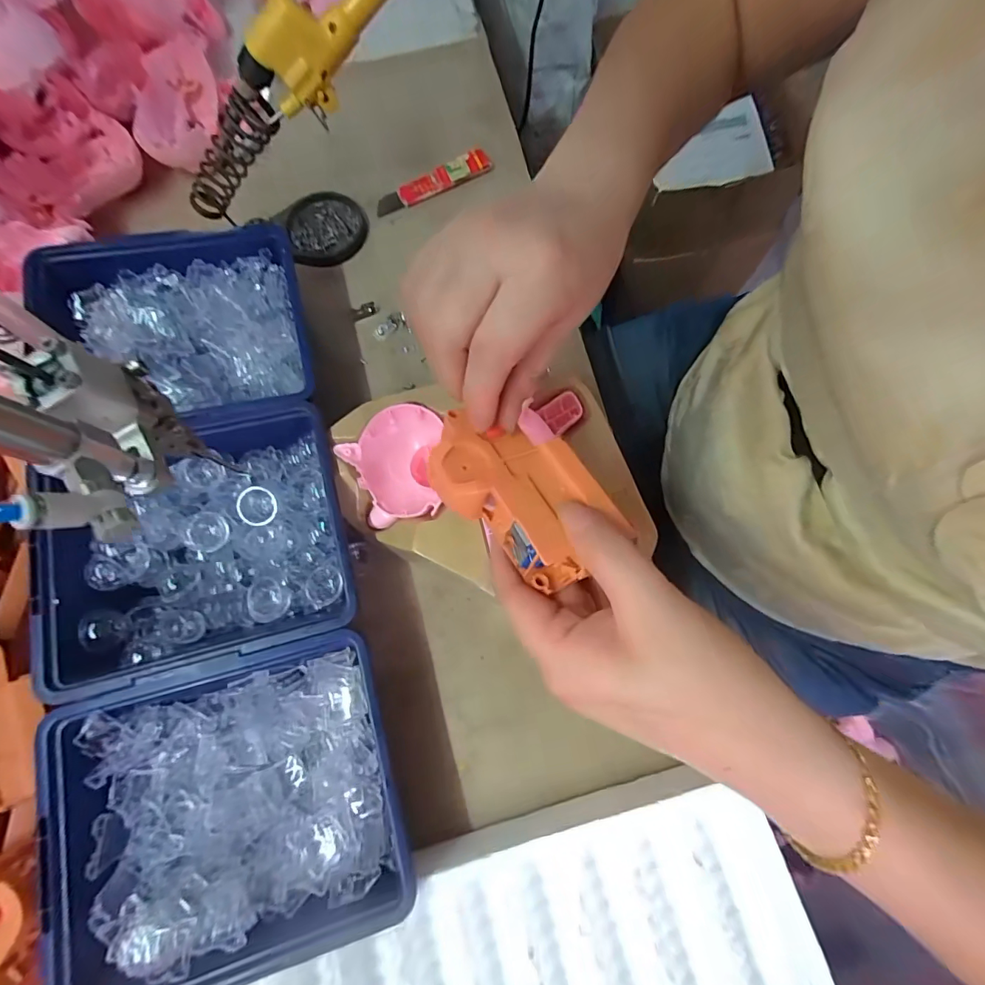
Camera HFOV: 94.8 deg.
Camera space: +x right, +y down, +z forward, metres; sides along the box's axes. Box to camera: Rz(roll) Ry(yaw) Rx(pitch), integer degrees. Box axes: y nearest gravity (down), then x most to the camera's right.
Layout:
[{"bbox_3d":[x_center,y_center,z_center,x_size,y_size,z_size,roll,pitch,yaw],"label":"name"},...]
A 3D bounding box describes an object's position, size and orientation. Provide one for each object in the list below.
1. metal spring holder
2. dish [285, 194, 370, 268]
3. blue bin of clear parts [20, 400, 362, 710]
[{"bbox_3d":[-0.183,-0.234,0.315,0.098,0.029,0.026,-24,72,37],"label":"metal spring holder"},{"bbox_3d":[-0.140,-0.224,0.386,0.064,0.014,0.065,0,76,1],"label":"dish"},{"bbox_3d":[-0.179,0.031,0.280,0.170,0.059,0.143,-15,76,-3],"label":"blue bin of clear parts"}]

